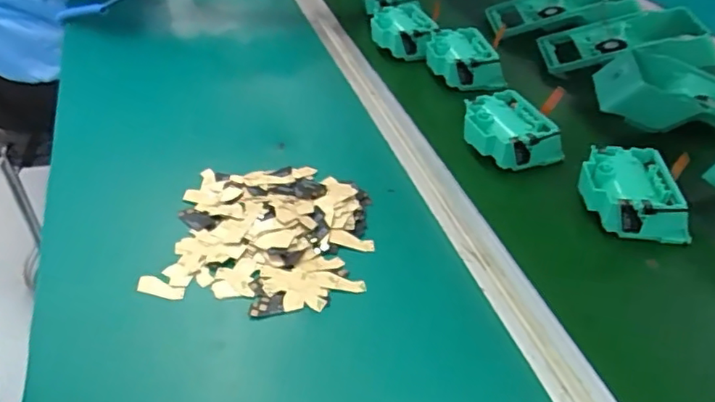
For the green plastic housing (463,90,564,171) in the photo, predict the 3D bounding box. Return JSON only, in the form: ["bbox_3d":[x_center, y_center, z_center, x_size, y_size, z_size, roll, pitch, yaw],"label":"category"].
[{"bbox_3d":[0.138,-0.060,0.527,0.067,0.039,0.077,-24,44,-22],"label":"green plastic housing"}]

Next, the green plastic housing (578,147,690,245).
[{"bbox_3d":[0.217,-0.003,0.467,0.071,0.044,0.073,0,41,4],"label":"green plastic housing"}]

